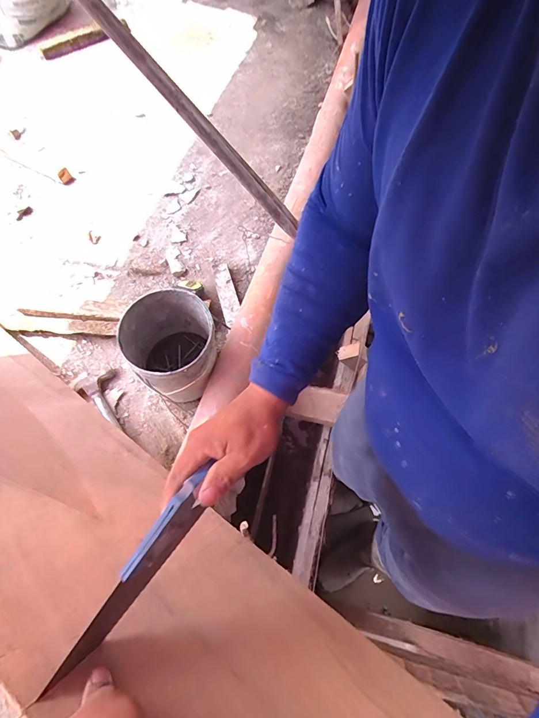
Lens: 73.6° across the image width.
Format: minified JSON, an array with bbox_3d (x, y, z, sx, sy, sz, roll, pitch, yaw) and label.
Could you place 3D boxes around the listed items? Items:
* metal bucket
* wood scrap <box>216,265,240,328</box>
[{"bbox_3d":[-0.188,-0.013,0.750,0.166,0.209,0.168,0,67,0],"label":"metal bucket"},{"bbox_3d":[-0.107,-0.165,0.925,0.044,0.022,0.169,-11,75,-10],"label":"wood scrap"}]

